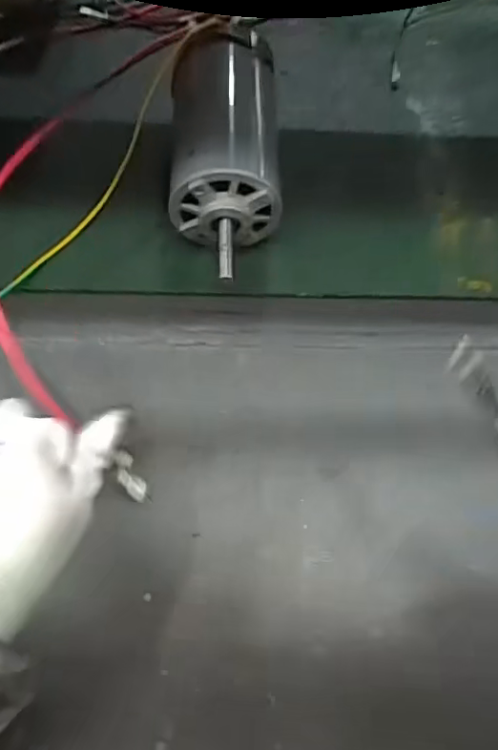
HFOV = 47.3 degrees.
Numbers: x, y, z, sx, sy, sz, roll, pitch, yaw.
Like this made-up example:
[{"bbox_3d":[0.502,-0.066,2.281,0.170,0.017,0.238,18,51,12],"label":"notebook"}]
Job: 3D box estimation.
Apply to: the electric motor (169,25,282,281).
[{"bbox_3d":[-0.018,-0.164,0.431,0.078,0.069,0.202,0,68,-5],"label":"electric motor"}]

